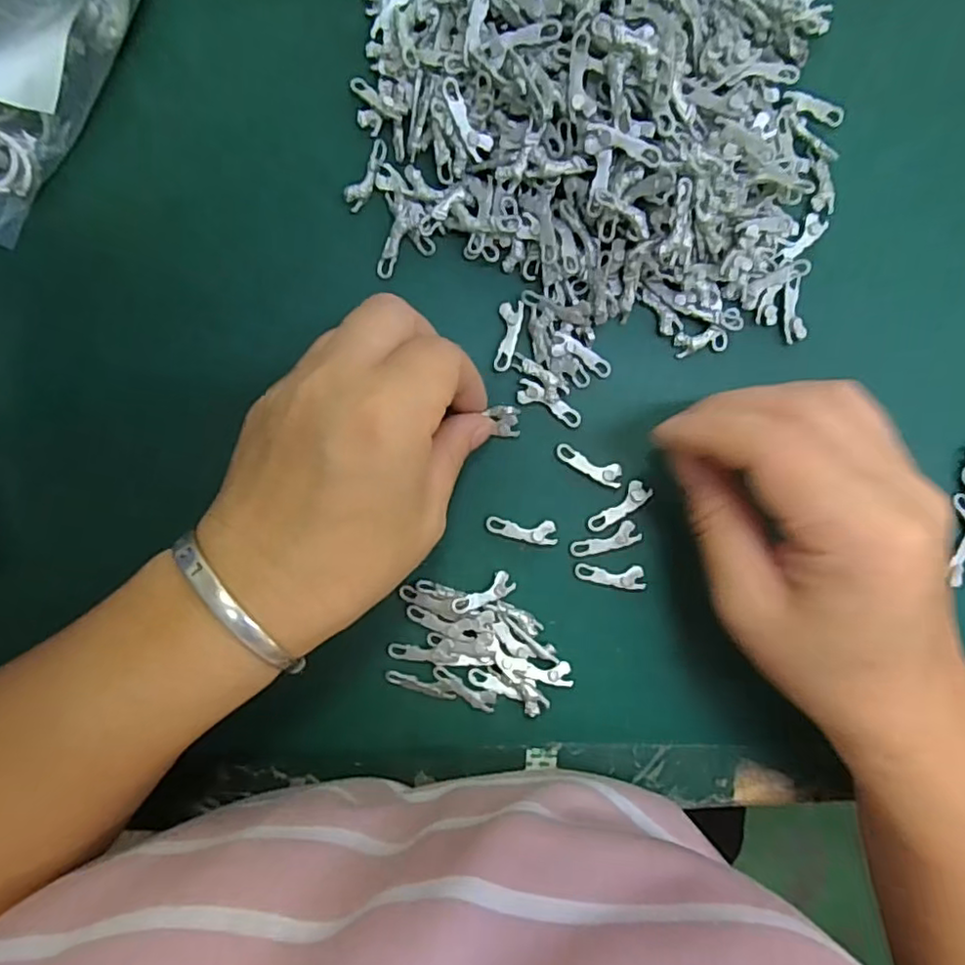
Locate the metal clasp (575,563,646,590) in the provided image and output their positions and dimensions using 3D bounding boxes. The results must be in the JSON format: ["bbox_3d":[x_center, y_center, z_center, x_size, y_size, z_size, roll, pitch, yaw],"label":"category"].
[{"bbox_3d":[0.053,0.038,0.253,0.029,0.004,0.009,5,92,-3],"label":"metal clasp"}]

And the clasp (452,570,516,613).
[{"bbox_3d":[0.000,0.044,0.248,0.028,0.004,0.010,-22,94,-23],"label":"clasp"}]

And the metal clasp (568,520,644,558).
[{"bbox_3d":[0.050,0.023,0.252,0.028,0.004,0.009,-17,93,-2],"label":"metal clasp"}]

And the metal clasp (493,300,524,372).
[{"bbox_3d":[0.010,-0.058,0.248,0.009,0.004,0.028,10,92,-3],"label":"metal clasp"}]

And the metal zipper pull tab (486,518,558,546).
[{"bbox_3d":[0.016,0.020,0.252,0.028,0.004,0.009,5,92,-3],"label":"metal zipper pull tab"}]

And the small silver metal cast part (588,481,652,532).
[{"bbox_3d":[0.055,0.010,0.252,0.028,0.004,0.009,-40,94,0],"label":"small silver metal cast part"}]

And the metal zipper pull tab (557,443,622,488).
[{"bbox_3d":[0.043,-0.007,0.252,0.028,0.004,0.009,22,91,-3],"label":"metal zipper pull tab"}]

